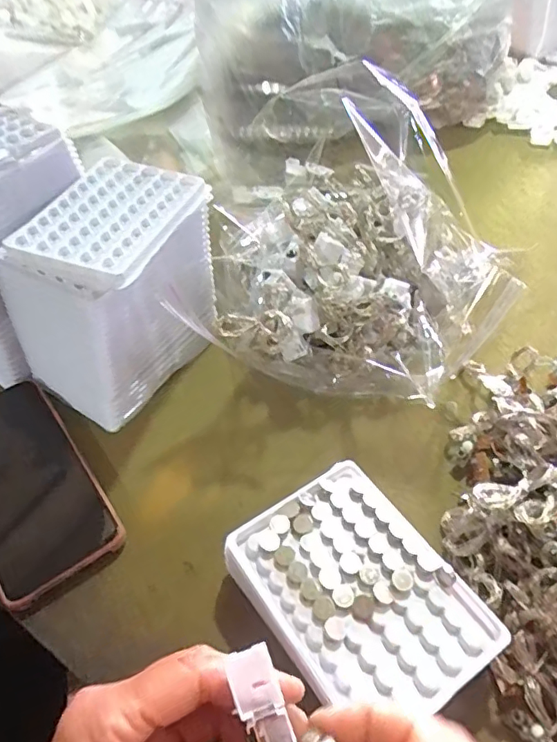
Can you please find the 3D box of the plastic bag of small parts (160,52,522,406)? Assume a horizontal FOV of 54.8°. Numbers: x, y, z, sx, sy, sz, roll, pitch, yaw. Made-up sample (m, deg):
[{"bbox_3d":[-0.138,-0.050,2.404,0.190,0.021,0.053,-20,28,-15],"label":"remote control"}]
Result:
[{"bbox_3d":[0.051,-0.076,0.434,0.219,0.109,0.192,-6,50,-3],"label":"plastic bag of small parts"}]

